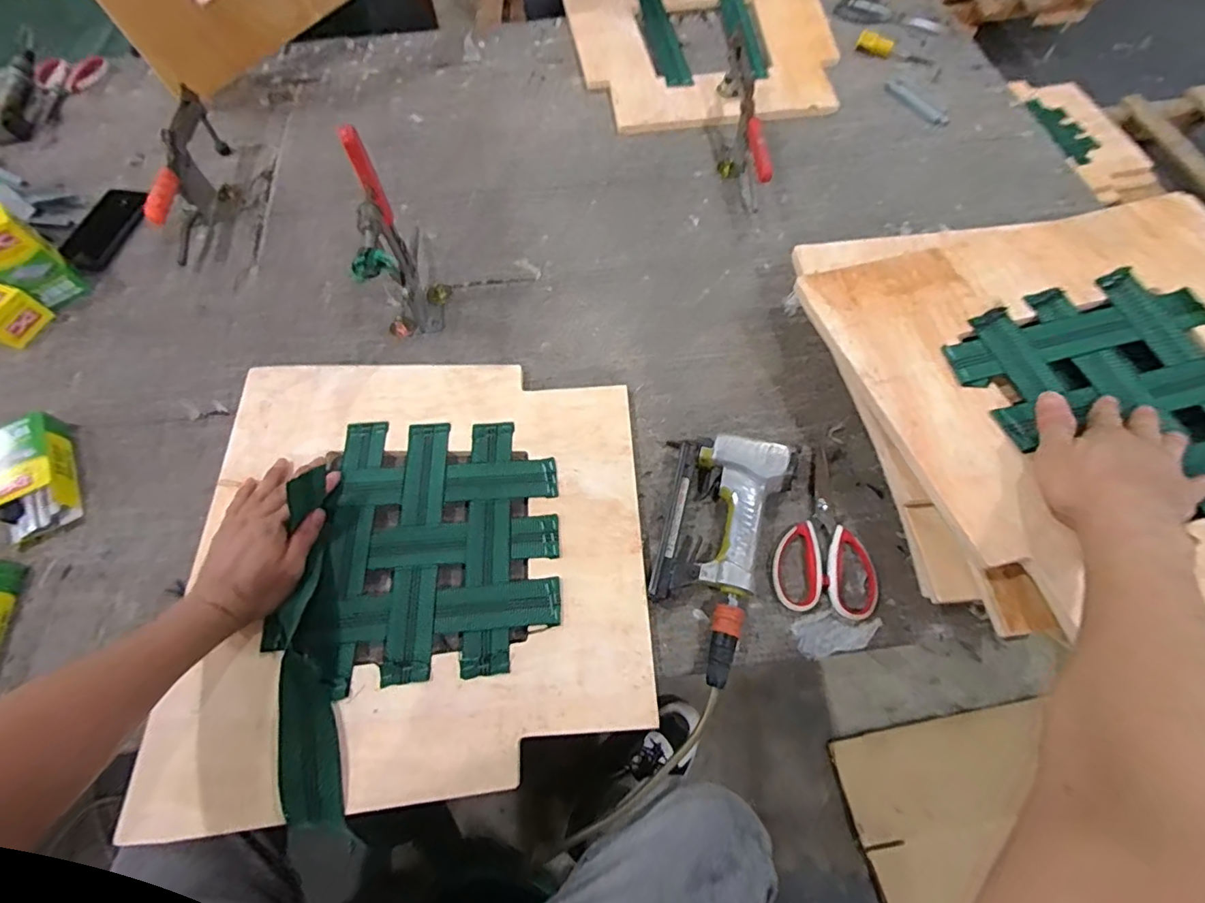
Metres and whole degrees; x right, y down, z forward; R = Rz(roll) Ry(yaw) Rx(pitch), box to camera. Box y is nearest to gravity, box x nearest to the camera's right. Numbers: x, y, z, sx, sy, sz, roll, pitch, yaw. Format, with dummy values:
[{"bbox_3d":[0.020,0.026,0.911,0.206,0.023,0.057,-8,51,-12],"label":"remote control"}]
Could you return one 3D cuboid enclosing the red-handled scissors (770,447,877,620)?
[{"bbox_3d":[0.235,0.082,0.565,0.100,0.008,0.179,8,64,6],"label":"red-handled scissors"}]

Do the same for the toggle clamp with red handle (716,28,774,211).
[{"bbox_3d":[0.209,-0.506,0.812,0.047,0.092,0.312,-1,64,1],"label":"toggle clamp with red handle"}]

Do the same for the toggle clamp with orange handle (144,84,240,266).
[{"bbox_3d":[-0.615,-0.432,0.795,0.067,0.104,0.284,-10,64,-3],"label":"toggle clamp with orange handle"}]

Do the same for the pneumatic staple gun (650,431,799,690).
[{"bbox_3d":[0.122,0.101,0.541,0.131,0.040,0.244,8,64,6],"label":"pneumatic staple gun"}]

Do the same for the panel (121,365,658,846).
[{"bbox_3d":[-0.189,0.104,0.556,0.462,0.018,0.461,-3,64,0],"label":"panel"}]

